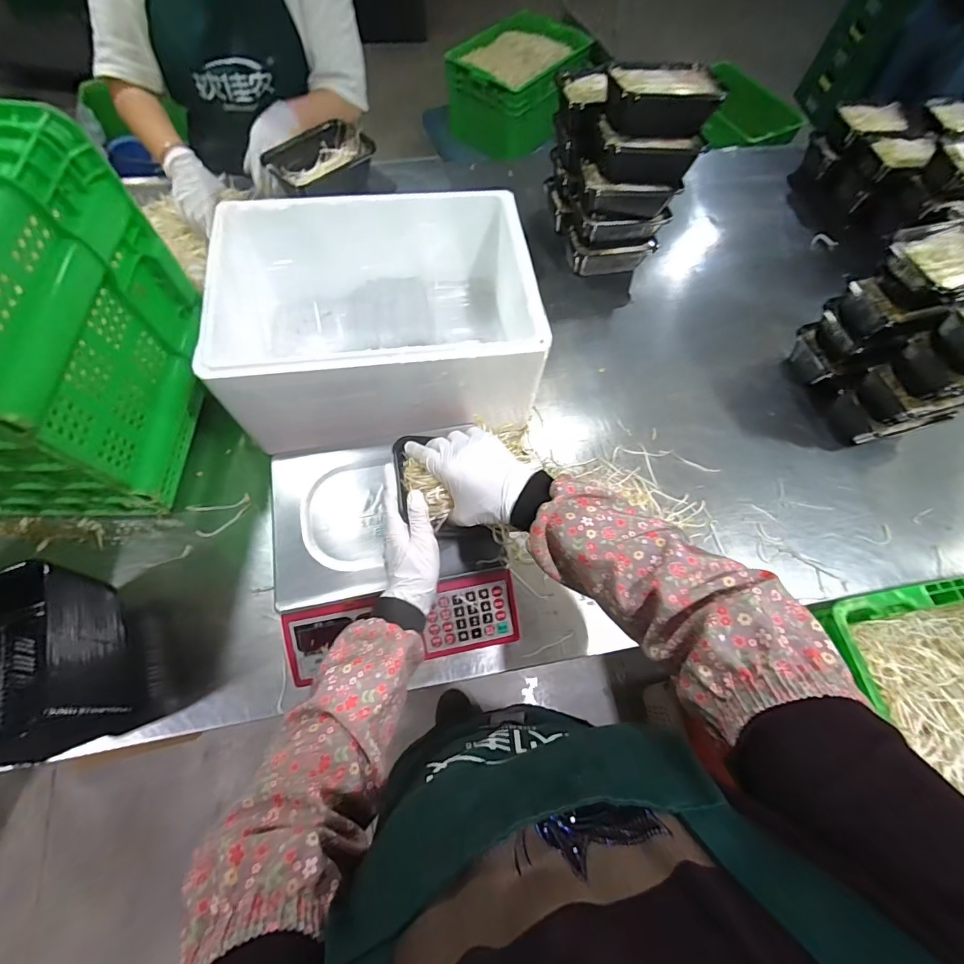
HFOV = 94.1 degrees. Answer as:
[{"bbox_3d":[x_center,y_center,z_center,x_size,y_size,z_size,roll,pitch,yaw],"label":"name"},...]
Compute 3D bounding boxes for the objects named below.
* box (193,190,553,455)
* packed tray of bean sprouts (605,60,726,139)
[{"bbox_3d":[-0.151,-0.255,0.702,0.435,0.183,0.347,-7,67,-5],"label":"box"},{"bbox_3d":[0.285,-0.612,0.710,0.178,0.058,0.124,-1,67,-3],"label":"packed tray of bean sprouts"}]

